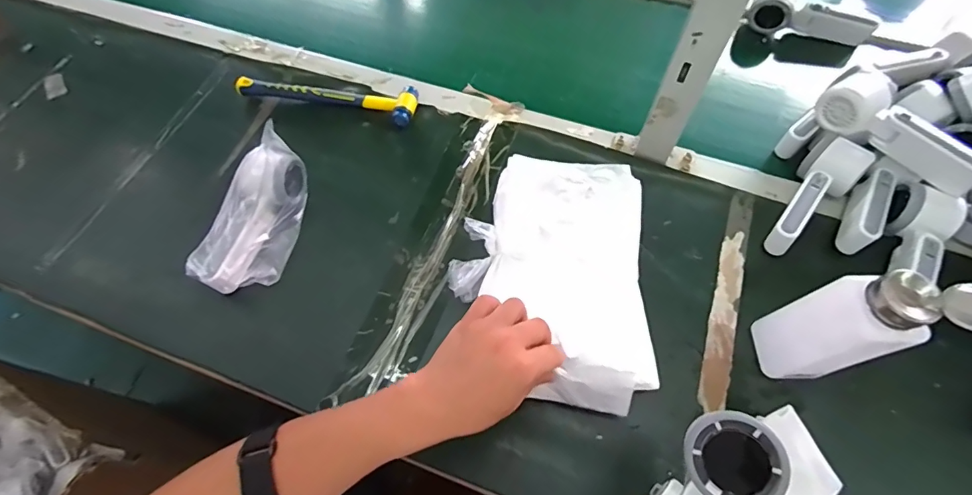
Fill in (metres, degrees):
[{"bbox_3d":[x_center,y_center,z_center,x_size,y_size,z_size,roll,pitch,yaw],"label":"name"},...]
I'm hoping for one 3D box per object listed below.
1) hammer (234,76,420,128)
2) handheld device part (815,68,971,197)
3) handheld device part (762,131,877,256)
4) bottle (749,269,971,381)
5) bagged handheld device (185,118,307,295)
[{"bbox_3d":[-0.213,-0.212,0.632,0.245,0.029,0.063,13,64,7],"label":"hammer"},{"bbox_3d":[0.451,-0.127,0.511,0.073,0.047,0.173,-20,65,-9],"label":"handheld device part"},{"bbox_3d":[0.368,-0.059,0.528,0.058,0.048,0.159,41,71,19],"label":"handheld device part"},{"bbox_3d":[0.304,0.067,0.393,0.068,0.179,0.060,-4,63,-1],"label":"bottle"},{"bbox_3d":[-0.254,-0.033,0.519,0.066,0.085,0.174,11,64,6],"label":"bagged handheld device"}]

